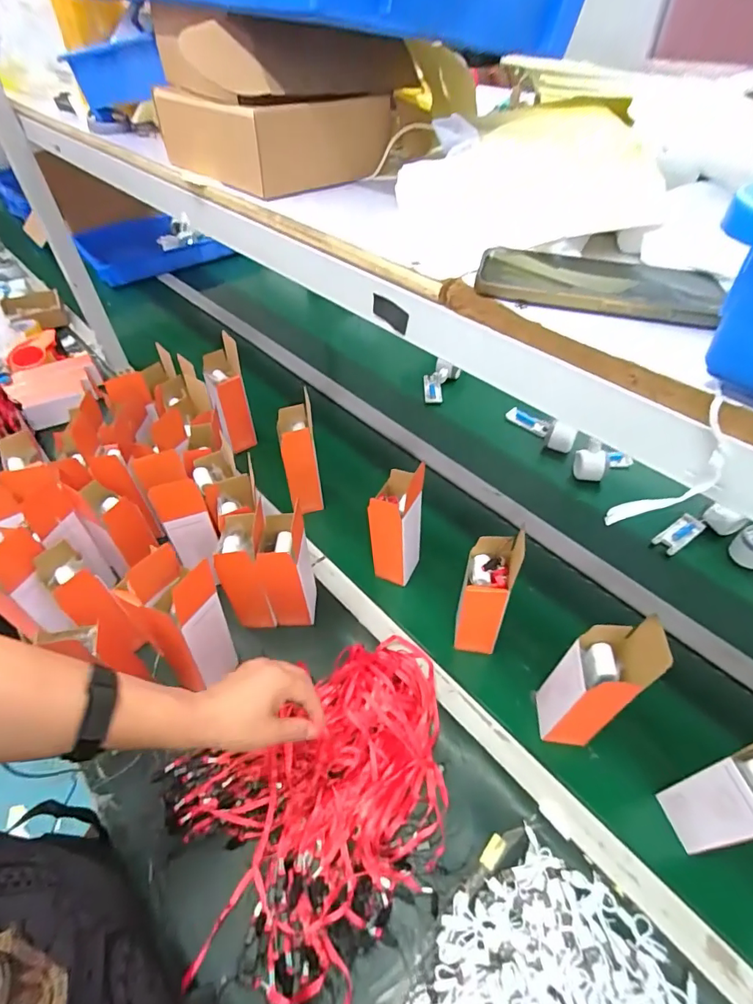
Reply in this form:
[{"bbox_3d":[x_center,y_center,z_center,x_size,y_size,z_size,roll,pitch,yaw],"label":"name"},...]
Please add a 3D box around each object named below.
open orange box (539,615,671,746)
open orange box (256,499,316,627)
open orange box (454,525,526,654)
[{"bbox_3d":[0.256,0.219,0.576,0.084,0.224,0.086,4,48,5],"label":"open orange box"},{"bbox_3d":[-0.130,0.112,0.709,0.058,0.207,0.071,4,48,5],"label":"open orange box"},{"bbox_3d":[0.156,0.130,0.680,0.064,0.200,0.092,15,50,15],"label":"open orange box"}]

